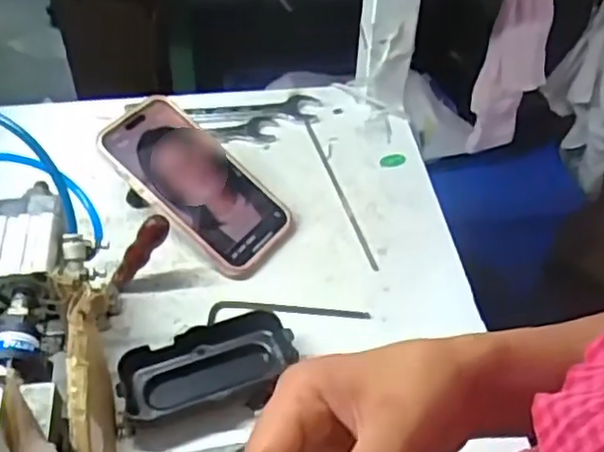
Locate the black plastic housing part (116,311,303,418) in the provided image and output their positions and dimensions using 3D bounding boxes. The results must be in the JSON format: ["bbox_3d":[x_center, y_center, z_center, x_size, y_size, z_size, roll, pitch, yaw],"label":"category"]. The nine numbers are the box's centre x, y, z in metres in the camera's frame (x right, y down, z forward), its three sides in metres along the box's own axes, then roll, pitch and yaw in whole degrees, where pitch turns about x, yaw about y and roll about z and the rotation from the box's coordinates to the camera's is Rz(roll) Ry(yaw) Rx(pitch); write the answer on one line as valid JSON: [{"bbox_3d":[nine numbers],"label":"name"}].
[{"bbox_3d":[-0.061,0.089,0.448,0.110,0.028,0.042,-12,49,-13],"label":"black plastic housing part"}]

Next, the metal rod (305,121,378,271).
[{"bbox_3d":[0.029,-0.031,0.580,0.008,0.007,0.179,-11,49,-13],"label":"metal rod"}]

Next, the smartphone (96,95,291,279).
[{"bbox_3d":[-0.081,-0.032,0.530,0.153,0.010,0.074,44,65,1],"label":"smartphone"}]

